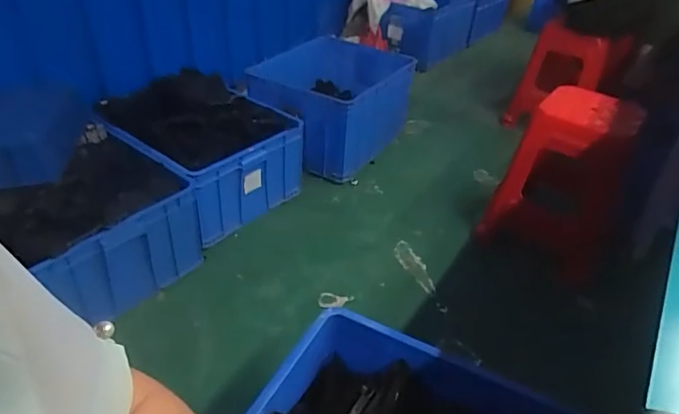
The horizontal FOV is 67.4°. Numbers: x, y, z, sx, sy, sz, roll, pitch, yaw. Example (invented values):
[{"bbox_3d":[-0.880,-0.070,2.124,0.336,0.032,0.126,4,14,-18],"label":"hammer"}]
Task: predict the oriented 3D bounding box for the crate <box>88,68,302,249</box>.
[{"bbox_3d":[-0.437,-0.215,1.665,0.454,0.423,0.458,27,42,30],"label":"crate"}]

